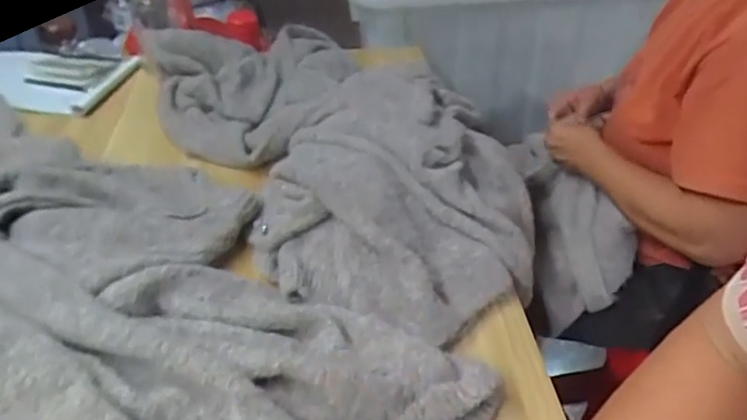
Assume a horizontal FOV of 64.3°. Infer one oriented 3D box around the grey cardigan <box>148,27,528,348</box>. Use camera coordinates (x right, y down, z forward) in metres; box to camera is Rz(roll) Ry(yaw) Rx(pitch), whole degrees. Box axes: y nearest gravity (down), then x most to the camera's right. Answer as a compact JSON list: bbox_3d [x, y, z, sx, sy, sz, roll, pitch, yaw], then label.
[{"bbox_3d":[-0.051,-0.112,0.847,0.382,0.125,0.660,-21,45,-26],"label":"grey cardigan"}]

